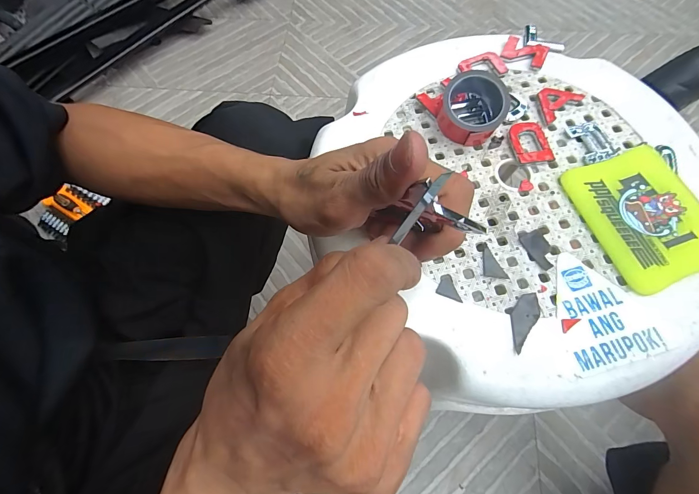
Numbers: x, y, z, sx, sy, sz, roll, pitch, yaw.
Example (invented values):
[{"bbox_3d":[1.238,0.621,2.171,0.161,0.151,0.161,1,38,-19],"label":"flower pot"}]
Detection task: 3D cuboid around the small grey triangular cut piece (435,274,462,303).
[{"bbox_3d":[0.069,0.027,0.221,0.017,0.004,0.016,20,72,10],"label":"small grey triangular cut piece"}]

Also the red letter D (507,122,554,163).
[{"bbox_3d":[0.143,-0.082,0.256,0.028,0.009,0.038,-5,70,1],"label":"red letter D"}]

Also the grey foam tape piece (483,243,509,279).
[{"bbox_3d":[0.097,0.012,0.225,0.013,0.004,0.026,-25,71,-6],"label":"grey foam tape piece"}]

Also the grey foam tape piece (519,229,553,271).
[{"bbox_3d":[0.134,0.001,0.228,0.017,0.004,0.028,-28,71,-8],"label":"grey foam tape piece"}]

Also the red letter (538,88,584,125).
[{"bbox_3d":[0.171,-0.122,0.270,0.039,0.006,0.026,-37,73,-10],"label":"red letter"}]

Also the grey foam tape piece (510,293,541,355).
[{"bbox_3d":[0.112,0.047,0.210,0.015,0.004,0.039,35,75,14],"label":"grey foam tape piece"}]

